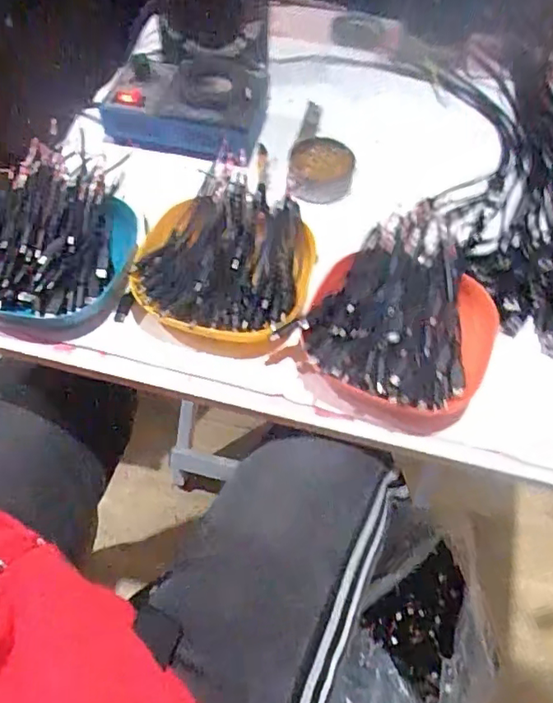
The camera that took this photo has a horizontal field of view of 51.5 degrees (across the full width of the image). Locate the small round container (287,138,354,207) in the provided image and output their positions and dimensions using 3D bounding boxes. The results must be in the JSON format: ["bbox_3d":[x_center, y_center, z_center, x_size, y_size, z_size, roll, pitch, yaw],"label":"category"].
[{"bbox_3d":[0.043,-0.172,0.539,0.058,0.024,0.071,6,58,3],"label":"small round container"}]

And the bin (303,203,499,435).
[{"bbox_3d":[0.103,-0.028,0.440,0.130,0.048,0.182,27,61,15],"label":"bin"}]

